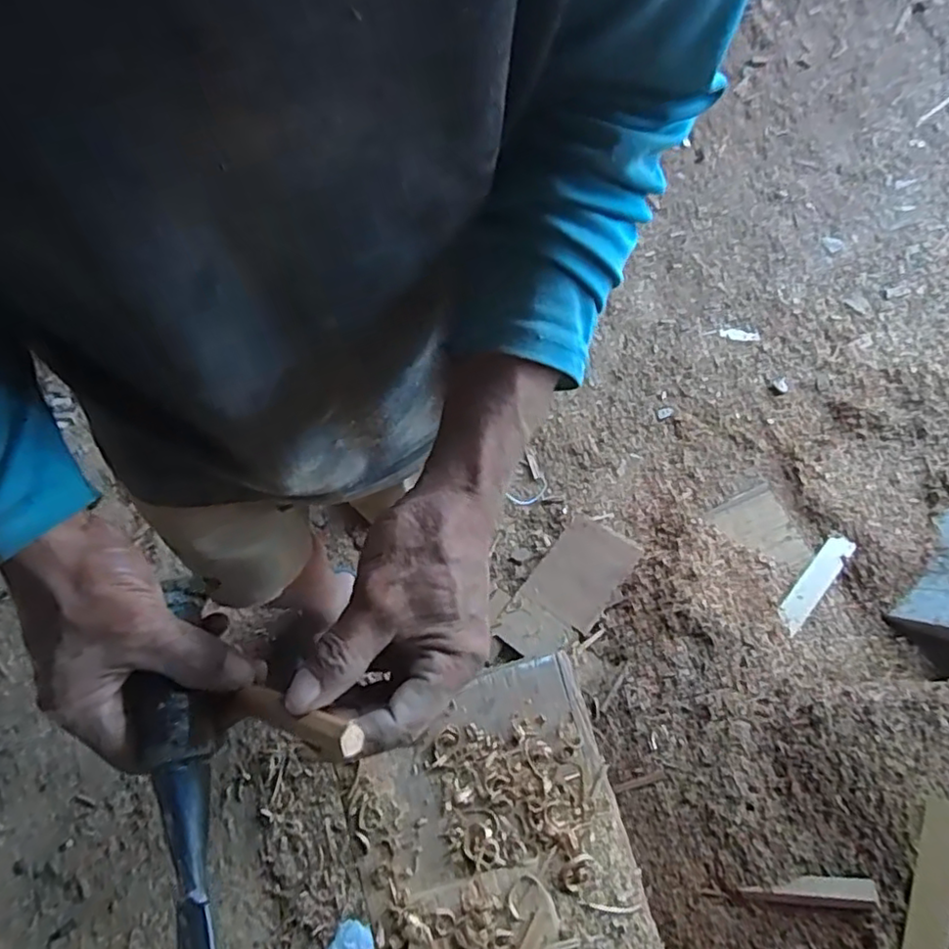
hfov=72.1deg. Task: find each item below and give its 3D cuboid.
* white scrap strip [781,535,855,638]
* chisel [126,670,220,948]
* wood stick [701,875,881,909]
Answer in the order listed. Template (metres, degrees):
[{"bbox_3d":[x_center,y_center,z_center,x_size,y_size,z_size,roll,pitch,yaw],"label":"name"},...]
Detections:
[{"bbox_3d":[0.599,0.190,1.146,0.046,0.012,0.207,40,71,12],"label":"white scrap strip"},{"bbox_3d":[-0.139,0.194,0.317,0.033,0.023,0.186,-15,72,-5],"label":"chisel"},{"bbox_3d":[0.418,0.559,0.874,0.212,0.011,0.037,-16,72,23],"label":"wood stick"}]

